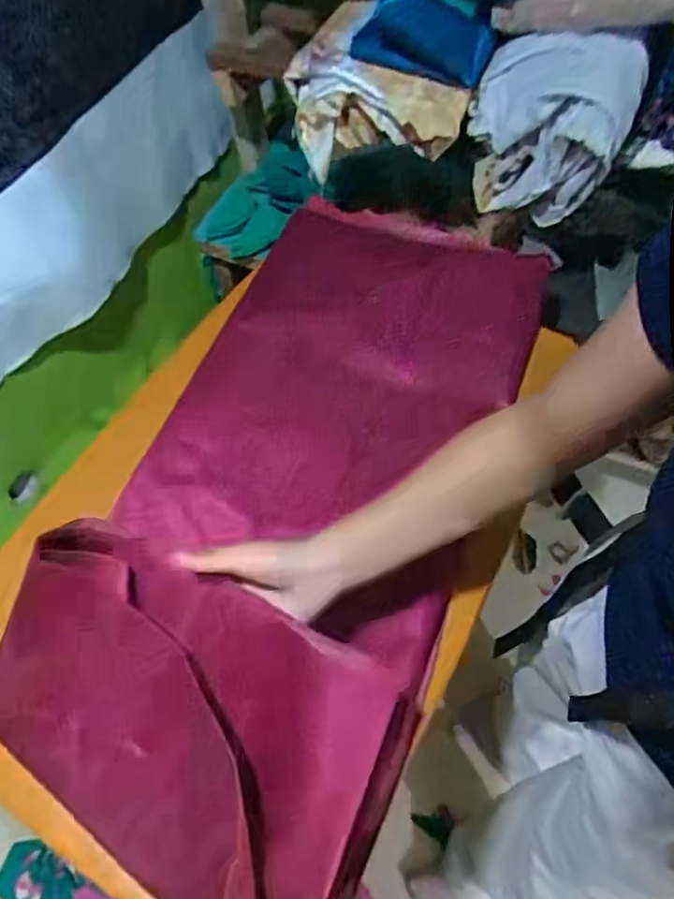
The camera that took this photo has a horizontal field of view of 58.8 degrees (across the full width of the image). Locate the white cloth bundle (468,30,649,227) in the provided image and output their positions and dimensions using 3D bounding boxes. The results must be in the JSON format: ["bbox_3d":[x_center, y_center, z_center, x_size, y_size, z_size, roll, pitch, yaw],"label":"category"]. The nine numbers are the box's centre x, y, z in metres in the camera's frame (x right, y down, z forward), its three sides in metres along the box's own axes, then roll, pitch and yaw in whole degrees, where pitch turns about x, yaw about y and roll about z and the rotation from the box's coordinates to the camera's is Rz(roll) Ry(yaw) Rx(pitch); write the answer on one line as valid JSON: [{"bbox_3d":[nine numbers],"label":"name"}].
[{"bbox_3d":[0.254,-0.383,0.730,0.184,0.192,0.110,31,65,20],"label":"white cloth bundle"}]

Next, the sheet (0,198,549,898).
[{"bbox_3d":[-0.011,-0.003,0.651,0.362,0.148,0.794,14,51,12],"label":"sheet"}]

